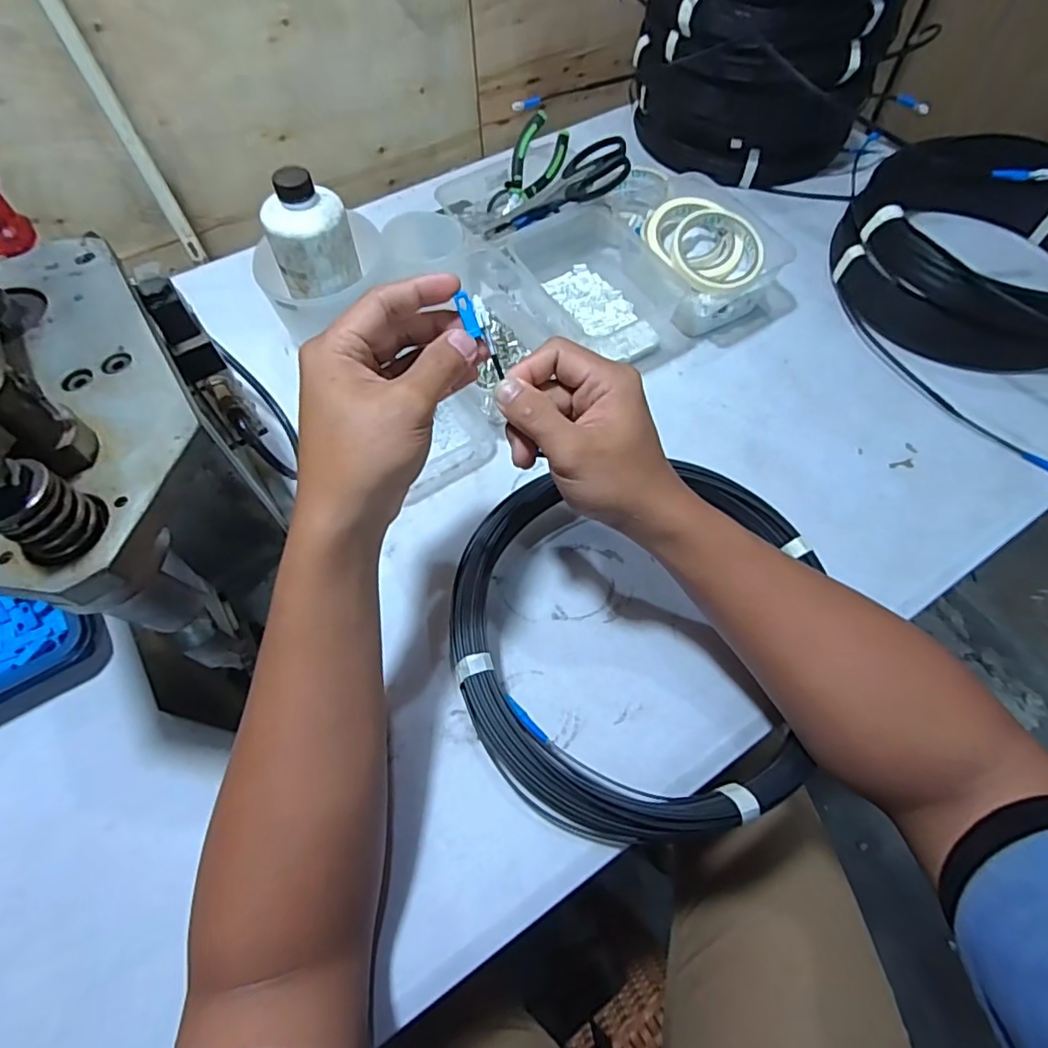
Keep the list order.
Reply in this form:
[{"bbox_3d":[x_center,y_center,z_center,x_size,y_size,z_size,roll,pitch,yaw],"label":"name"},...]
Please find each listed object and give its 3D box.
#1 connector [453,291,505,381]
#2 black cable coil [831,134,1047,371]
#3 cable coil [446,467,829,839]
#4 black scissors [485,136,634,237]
[{"bbox_3d":[-0.023,-0.105,0.315,0.014,0.006,0.047,-29,108,-14],"label":"connector"},{"bbox_3d":[0.484,-0.285,0.578,0.271,0.092,0.266,0,59,1],"label":"black cable coil"},{"bbox_3d":[0.086,0.081,0.412,0.267,0.047,0.258,-1,61,1],"label":"cable coil"},{"bbox_3d":[0.034,-0.372,0.633,0.174,0.032,0.065,-14,57,28],"label":"black scissors"}]

